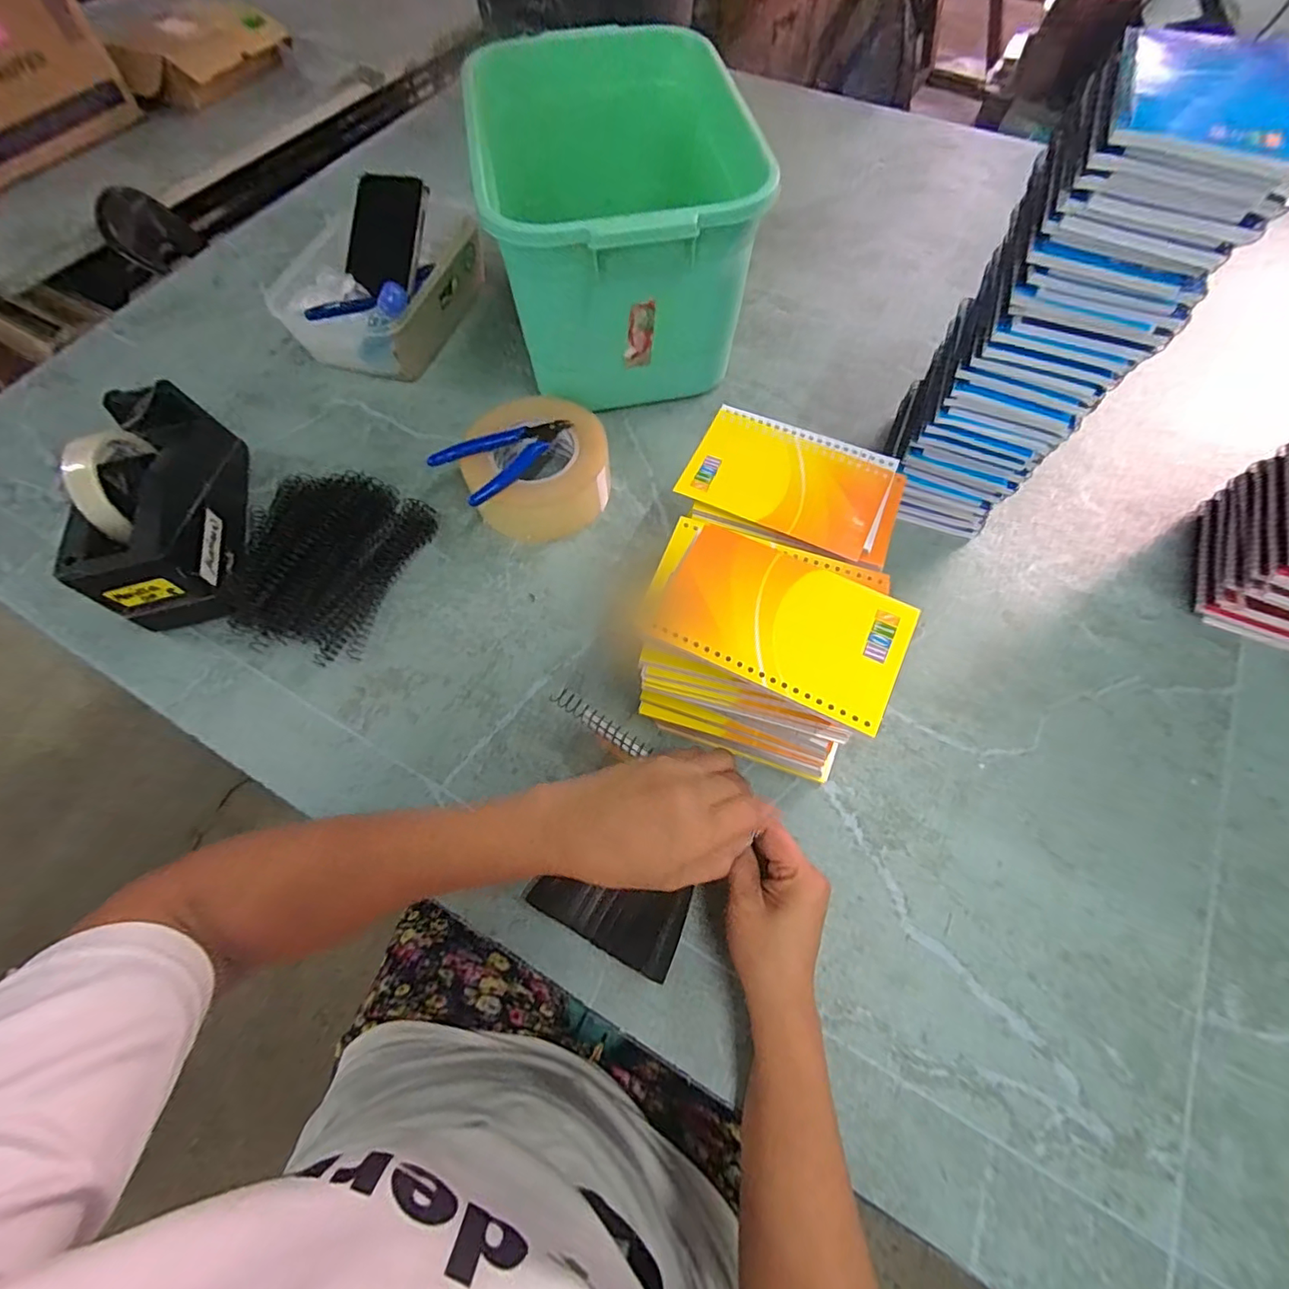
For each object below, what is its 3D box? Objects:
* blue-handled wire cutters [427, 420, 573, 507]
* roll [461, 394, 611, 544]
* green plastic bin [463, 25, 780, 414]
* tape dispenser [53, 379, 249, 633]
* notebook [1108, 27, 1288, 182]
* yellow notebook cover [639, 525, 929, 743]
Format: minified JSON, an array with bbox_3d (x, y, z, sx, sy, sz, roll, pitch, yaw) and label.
[{"bbox_3d":[-0.121,-0.173,0.487,0.122,0.019,0.063,-37,69,-14],"label":"blue-handled wire cutters"},{"bbox_3d":[-0.097,-0.162,0.509,0.128,0.062,0.117,-1,65,1],"label":"roll"},{"bbox_3d":[-0.028,-0.420,0.562,0.240,0.189,0.333,-7,65,-2],"label":"green plastic bin"},{"bbox_3d":[-0.415,-0.128,0.470,0.086,0.106,0.213,-15,66,-6],"label":"tape dispenser"},{"bbox_3d":[0.292,-0.279,0.279,0.096,0.013,0.110,21,67,11],"label":"notebook"},{"bbox_3d":[0.076,-0.014,0.302,0.129,0.005,0.083,25,68,13],"label":"yellow notebook cover"}]

